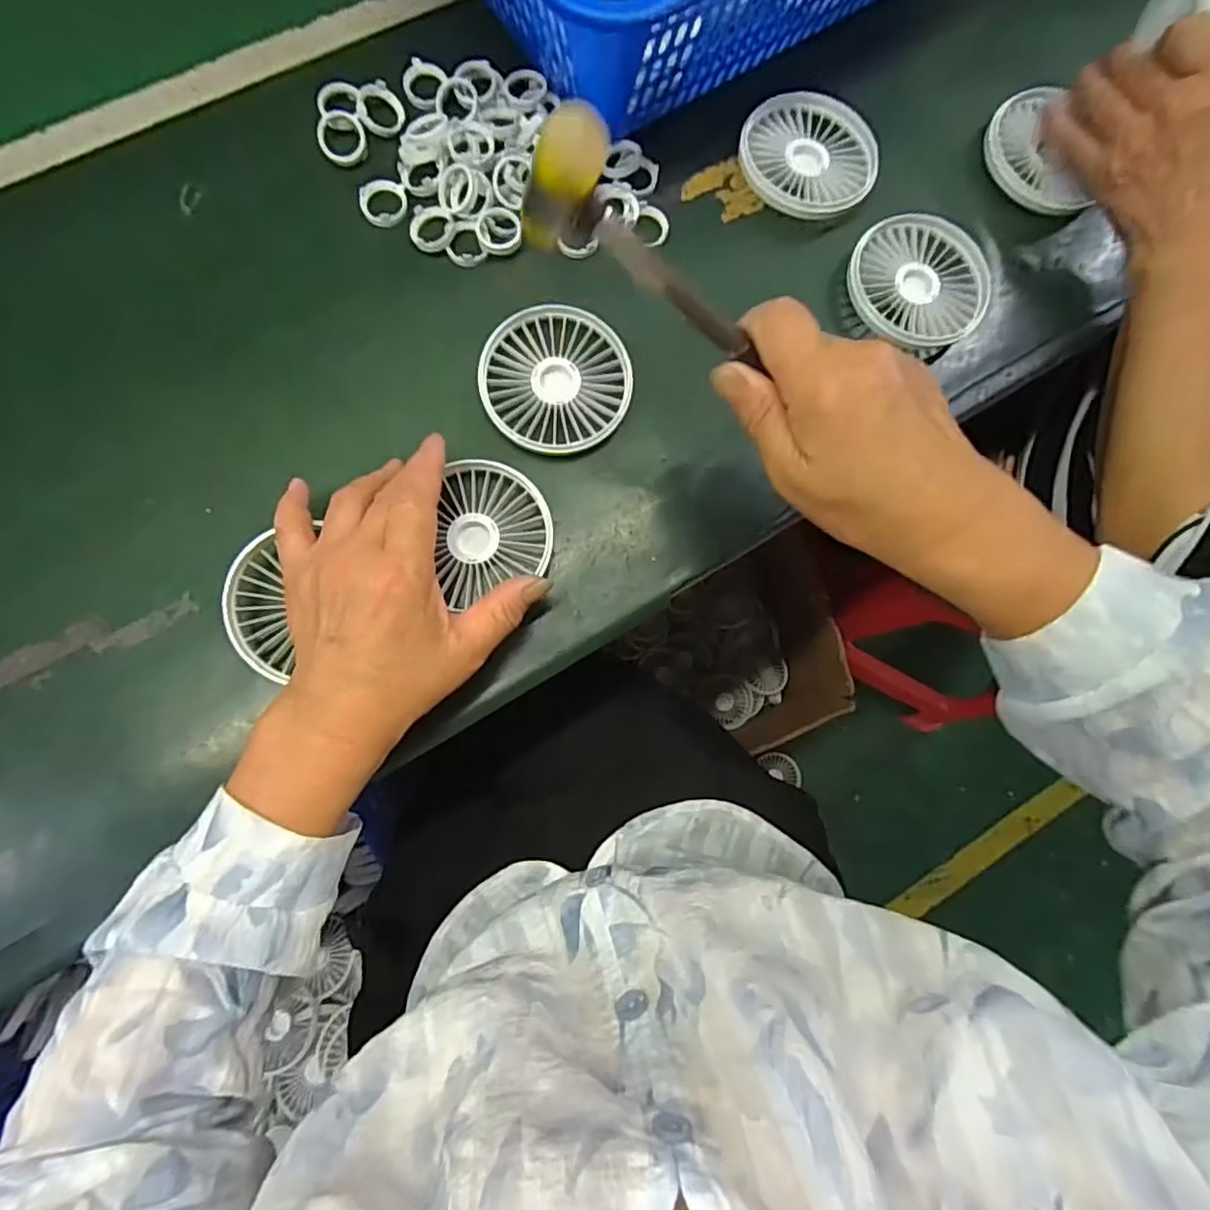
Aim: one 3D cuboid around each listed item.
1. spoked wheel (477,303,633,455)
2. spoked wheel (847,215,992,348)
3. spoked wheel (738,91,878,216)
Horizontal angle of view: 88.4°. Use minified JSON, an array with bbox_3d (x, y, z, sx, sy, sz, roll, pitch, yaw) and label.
[{"bbox_3d":[-0.029,-0.131,0.364,0.083,0.011,0.084,1,82,-5],"label":"spoked wheel"},{"bbox_3d":[0.193,-0.199,0.389,0.086,0.018,0.083,1,82,-5],"label":"spoked wheel"},{"bbox_3d":[0.128,-0.284,0.395,0.085,0.018,0.082,1,82,-5],"label":"spoked wheel"}]

